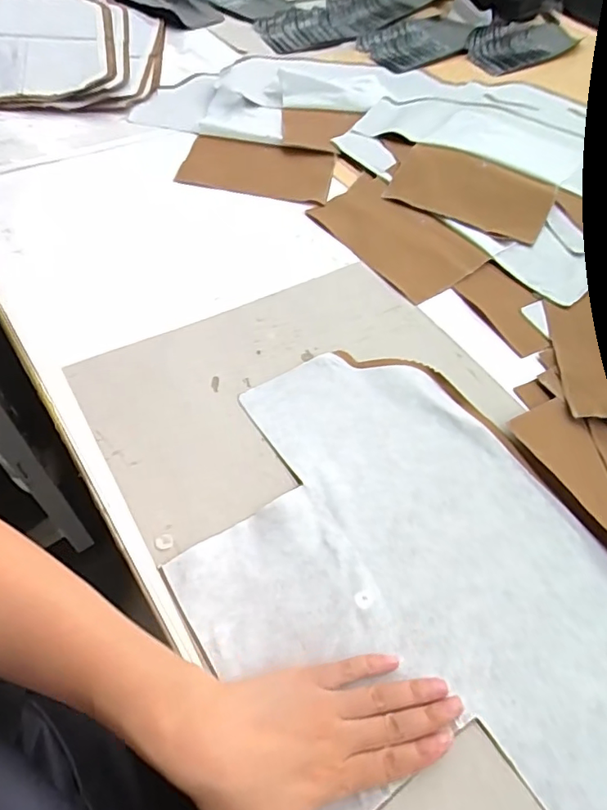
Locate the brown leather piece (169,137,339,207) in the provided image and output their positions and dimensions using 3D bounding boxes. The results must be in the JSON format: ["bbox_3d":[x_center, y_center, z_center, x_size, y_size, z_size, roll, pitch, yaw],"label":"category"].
[{"bbox_3d":[-0.062,-0.328,0.718,0.199,0.007,0.130,10,53,3],"label":"brown leather piece"}]

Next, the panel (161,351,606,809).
[{"bbox_3d":[0.082,0.125,0.404,0.309,0.007,0.403,-26,61,-23],"label":"panel"}]

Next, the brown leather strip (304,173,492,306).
[{"bbox_3d":[0.112,-0.214,0.651,0.126,0.006,0.212,-32,63,-24],"label":"brown leather strip"}]

